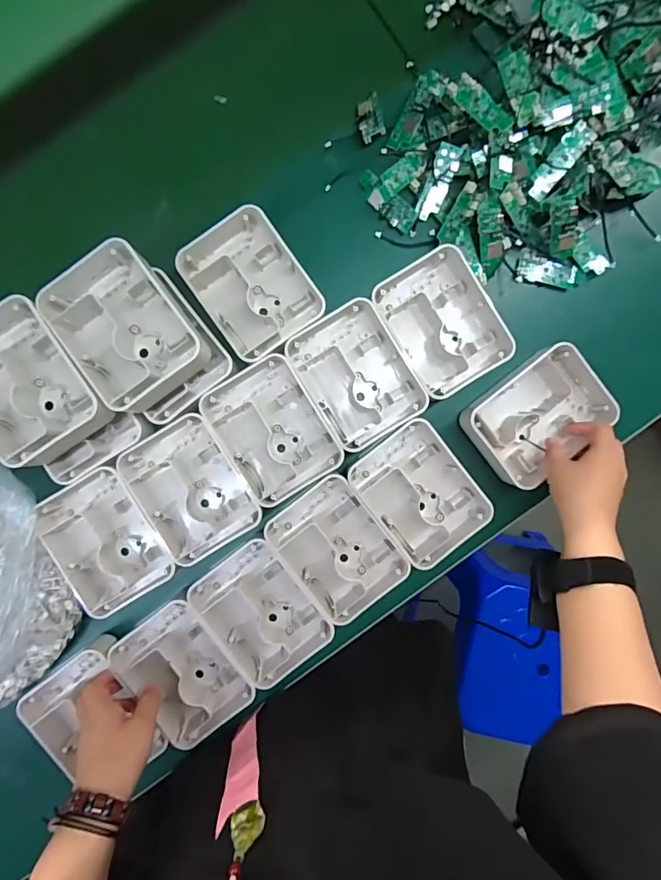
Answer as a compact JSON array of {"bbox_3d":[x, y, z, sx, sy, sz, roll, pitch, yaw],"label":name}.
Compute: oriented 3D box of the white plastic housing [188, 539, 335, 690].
[{"bbox_3d":[-0.070,0.175,0.475,0.100,0.034,0.129,-37,91,0],"label":"white plastic housing"}]

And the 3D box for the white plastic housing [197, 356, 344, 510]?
[{"bbox_3d":[-0.057,-0.008,0.471,0.100,0.034,0.126,-32,91,0],"label":"white plastic housing"}]

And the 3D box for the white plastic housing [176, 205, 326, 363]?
[{"bbox_3d":[-0.080,-0.153,0.466,0.104,0.037,0.134,-36,91,0],"label":"white plastic housing"}]

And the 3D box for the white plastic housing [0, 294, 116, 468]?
[{"bbox_3d":[-0.276,-0.050,0.424,0.104,0.047,0.133,-34,91,0],"label":"white plastic housing"}]

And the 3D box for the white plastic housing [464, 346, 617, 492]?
[{"bbox_3d":[0.216,-0.023,0.476,0.143,0.043,0.106,-36,91,0],"label":"white plastic housing"}]

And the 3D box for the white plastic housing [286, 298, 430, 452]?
[{"bbox_3d":[0.026,-0.067,0.470,0.095,0.034,0.134,-32,91,0],"label":"white plastic housing"}]

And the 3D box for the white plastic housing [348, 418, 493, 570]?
[{"bbox_3d":[0.095,0.055,0.482,0.099,0.043,0.134,-36,91,0],"label":"white plastic housing"}]

